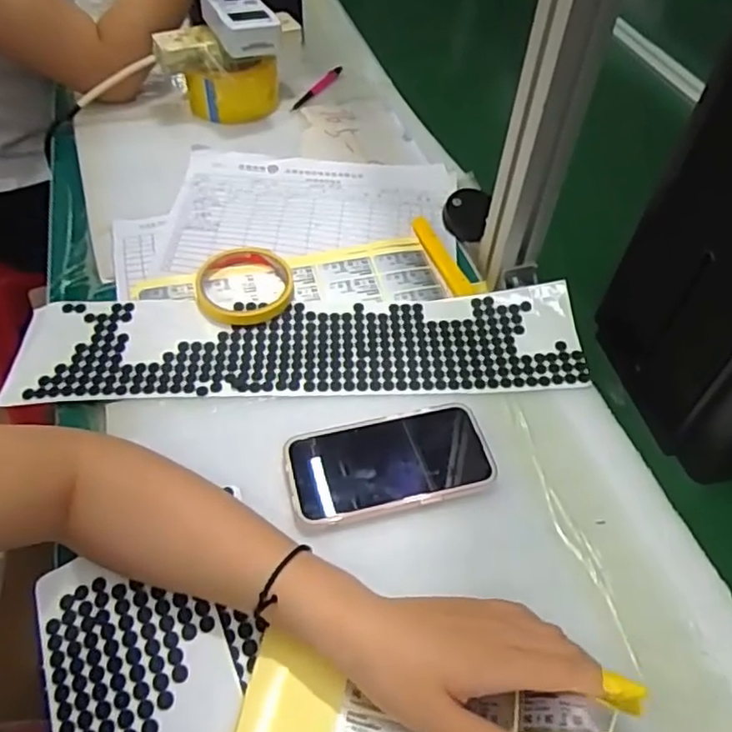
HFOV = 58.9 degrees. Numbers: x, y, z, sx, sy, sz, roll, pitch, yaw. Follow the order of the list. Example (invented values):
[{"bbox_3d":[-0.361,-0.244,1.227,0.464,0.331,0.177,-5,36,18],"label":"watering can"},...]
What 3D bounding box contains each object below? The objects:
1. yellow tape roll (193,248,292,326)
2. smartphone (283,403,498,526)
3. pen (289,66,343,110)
[{"bbox_3d":[-0.112,-0.075,0.600,0.088,0.012,0.095,0,51,0],"label":"yellow tape roll"},{"bbox_3d":[0.017,0.072,0.485,0.149,0.011,0.076,-12,52,-9],"label":"smartphone"},{"bbox_3d":[-0.063,-0.362,0.844,0.017,0.007,0.115,25,55,19],"label":"pen"}]

